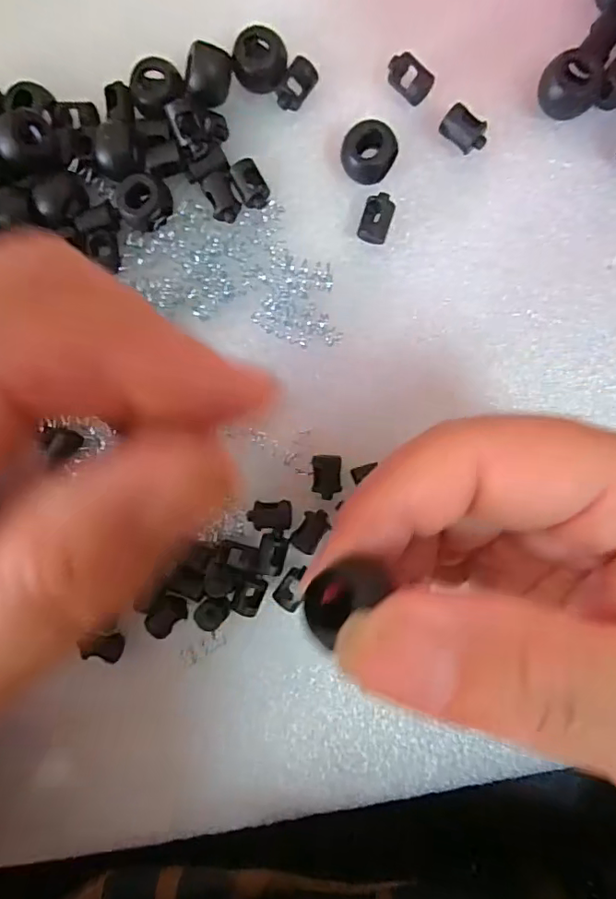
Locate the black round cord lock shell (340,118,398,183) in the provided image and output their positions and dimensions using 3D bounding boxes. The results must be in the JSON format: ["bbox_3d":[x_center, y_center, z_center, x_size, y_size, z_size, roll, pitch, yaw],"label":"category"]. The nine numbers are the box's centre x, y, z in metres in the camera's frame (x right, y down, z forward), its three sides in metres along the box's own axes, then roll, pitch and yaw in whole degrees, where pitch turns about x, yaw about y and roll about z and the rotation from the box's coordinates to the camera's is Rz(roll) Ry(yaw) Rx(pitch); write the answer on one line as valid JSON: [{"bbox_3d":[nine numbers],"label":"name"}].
[{"bbox_3d":[0.020,-0.094,0.168,0.017,0.015,0.015,-4,93,6],"label":"black round cord lock shell"}]

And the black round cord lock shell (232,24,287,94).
[{"bbox_3d":[-0.015,-0.126,0.169,0.017,0.008,0.015,11,93,6],"label":"black round cord lock shell"}]

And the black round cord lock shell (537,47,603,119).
[{"bbox_3d":[0.081,-0.112,0.162,0.015,0.013,0.016,0,92,6],"label":"black round cord lock shell"}]

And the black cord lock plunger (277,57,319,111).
[{"bbox_3d":[-0.003,-0.119,0.171,0.007,0.008,0.016,32,95,4],"label":"black cord lock plunger"}]

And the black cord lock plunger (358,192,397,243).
[{"bbox_3d":[0.023,-0.075,0.171,0.009,0.008,0.016,15,95,4],"label":"black cord lock plunger"}]

